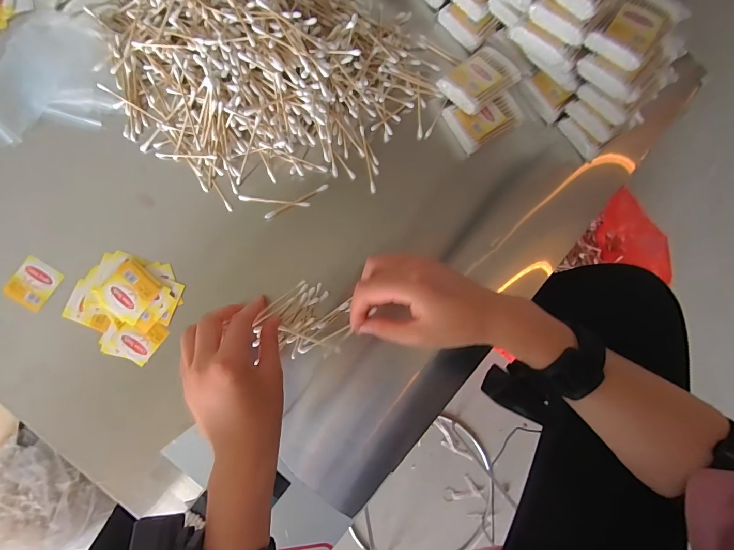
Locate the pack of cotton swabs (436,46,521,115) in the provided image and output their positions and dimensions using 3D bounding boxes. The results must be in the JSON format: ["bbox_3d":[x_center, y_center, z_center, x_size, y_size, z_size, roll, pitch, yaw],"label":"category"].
[{"bbox_3d":[0.120,-0.210,0.369,0.076,0.017,0.053,-39,90,-7],"label":"pack of cotton swabs"}]

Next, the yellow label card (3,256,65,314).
[{"bbox_3d":[-0.326,0.009,0.337,0.036,0.004,0.045,34,83,-7],"label":"yellow label card"}]

